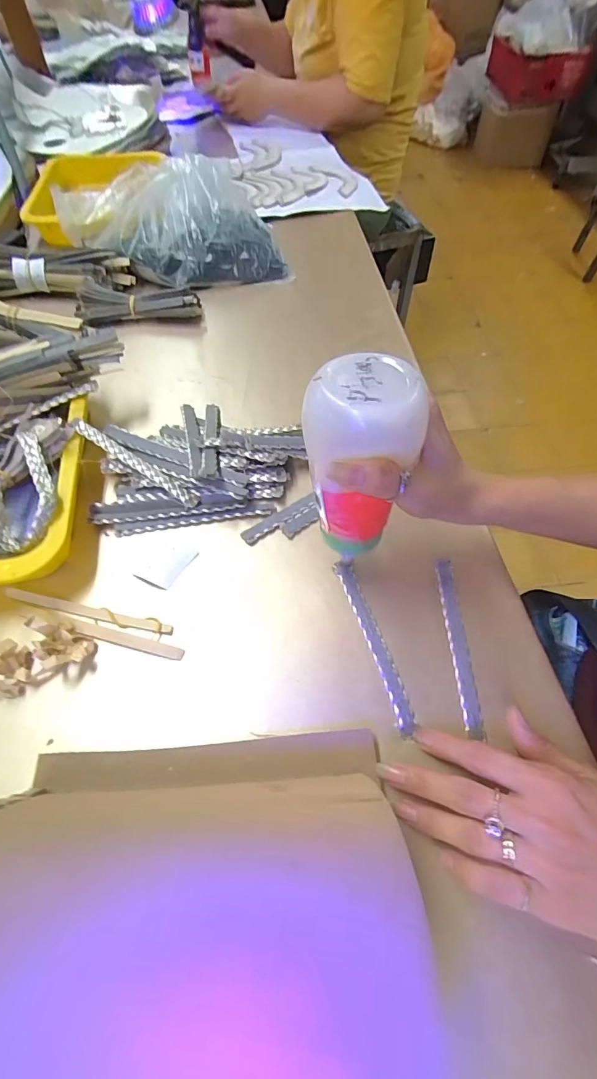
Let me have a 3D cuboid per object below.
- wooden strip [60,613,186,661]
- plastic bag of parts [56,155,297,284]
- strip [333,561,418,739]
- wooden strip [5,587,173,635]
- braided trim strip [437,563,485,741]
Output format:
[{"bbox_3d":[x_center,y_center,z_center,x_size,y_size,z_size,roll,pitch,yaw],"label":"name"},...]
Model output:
[{"bbox_3d":[-0.131,0.071,0.312,0.100,0.004,0.010,13,58,8],"label":"wooden strip"},{"bbox_3d":[-0.163,-0.409,0.560,0.246,0.082,0.195,-24,60,-15],"label":"plastic bag of parts"},{"bbox_3d":[0.054,0.073,0.313,0.014,0.004,0.130,-13,59,-11],"label":"strip"},{"bbox_3d":[-0.158,0.054,0.322,0.131,0.004,0.010,11,58,7],"label":"wooden strip"},{"bbox_3d":[0.115,0.072,0.312,0.012,0.005,0.128,1,59,-2],"label":"braided trim strip"}]

